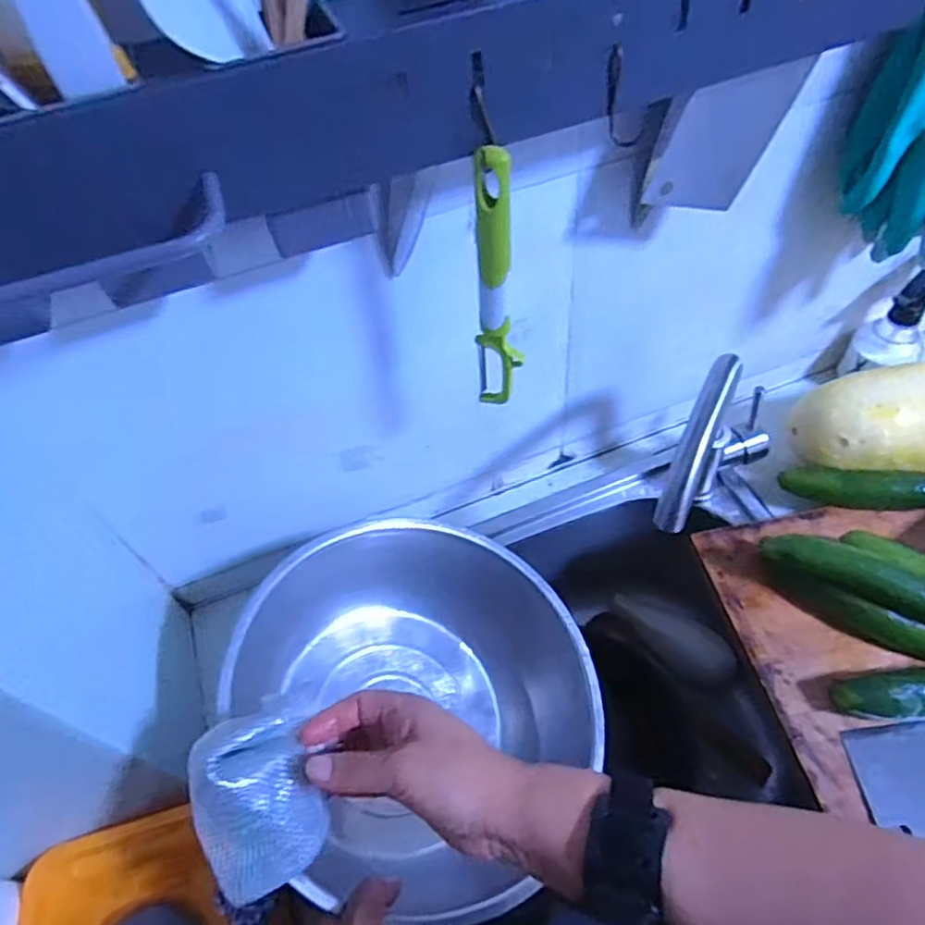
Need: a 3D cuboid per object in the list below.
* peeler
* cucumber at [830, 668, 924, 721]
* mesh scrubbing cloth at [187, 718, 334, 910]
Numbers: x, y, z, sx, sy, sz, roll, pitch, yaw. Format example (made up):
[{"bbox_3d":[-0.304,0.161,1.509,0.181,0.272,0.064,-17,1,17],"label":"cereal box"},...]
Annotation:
[{"bbox_3d":[0.020,-0.105,0.411,0.028,0.184,0.015,-1,53,5],"label":"peeler"},{"bbox_3d":[0.363,0.175,0.505,0.146,0.029,0.031,-8,53,0],"label":"cucumber"},{"bbox_3d":[-0.118,0.196,0.384,0.067,0.103,0.027,-12,15,-21],"label":"mesh scrubbing cloth"}]

